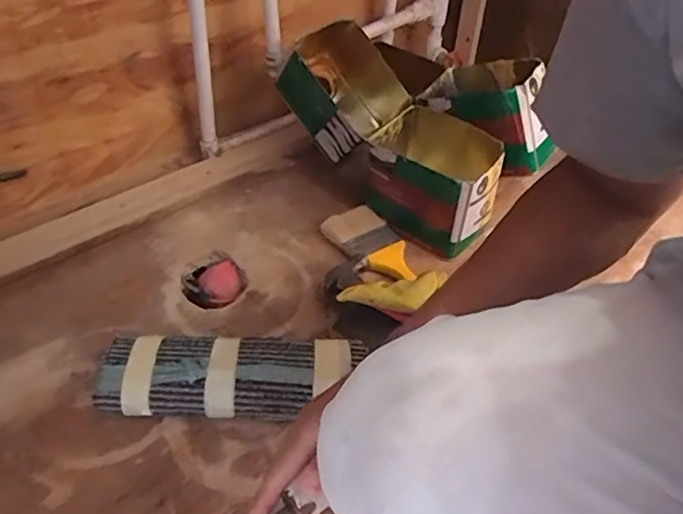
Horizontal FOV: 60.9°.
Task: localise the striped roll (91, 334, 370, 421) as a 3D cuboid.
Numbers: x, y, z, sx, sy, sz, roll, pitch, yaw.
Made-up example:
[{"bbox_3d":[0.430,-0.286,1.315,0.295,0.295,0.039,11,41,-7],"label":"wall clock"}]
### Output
[{"bbox_3d":[-0.111,0.126,0.585,0.266,0.062,0.080,1,44,-2],"label":"striped roll"}]

